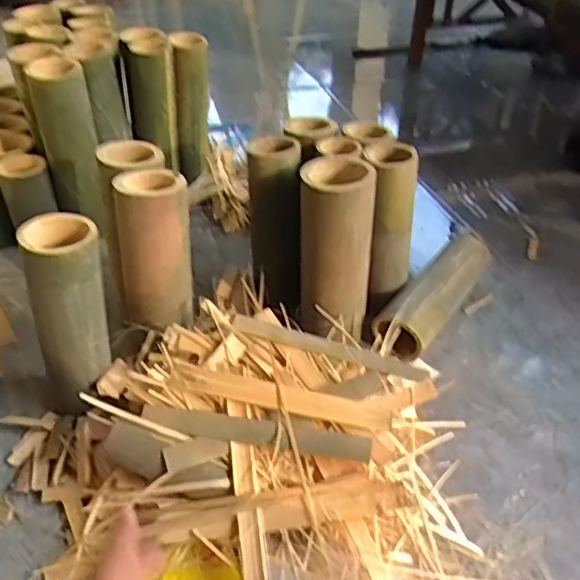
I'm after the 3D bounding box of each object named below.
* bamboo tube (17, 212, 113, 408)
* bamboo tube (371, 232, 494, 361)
[{"bbox_3d":[-0.272,0.023,0.747,0.092,0.225,0.083,-13,41,-18],"label":"bamboo tube"},{"bbox_3d":[0.243,-0.007,0.998,0.097,0.092,0.351,24,44,25],"label":"bamboo tube"}]

